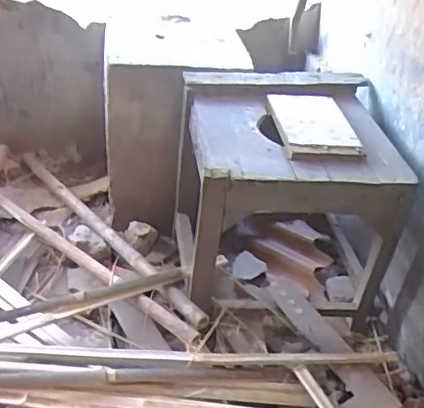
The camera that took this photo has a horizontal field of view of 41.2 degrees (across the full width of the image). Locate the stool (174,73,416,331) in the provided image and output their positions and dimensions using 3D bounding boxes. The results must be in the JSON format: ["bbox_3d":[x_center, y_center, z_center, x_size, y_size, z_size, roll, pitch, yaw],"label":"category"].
[{"bbox_3d":[0.161,-0.012,1.344,0.449,0.431,0.490,-2,34,-8],"label":"stool"}]

